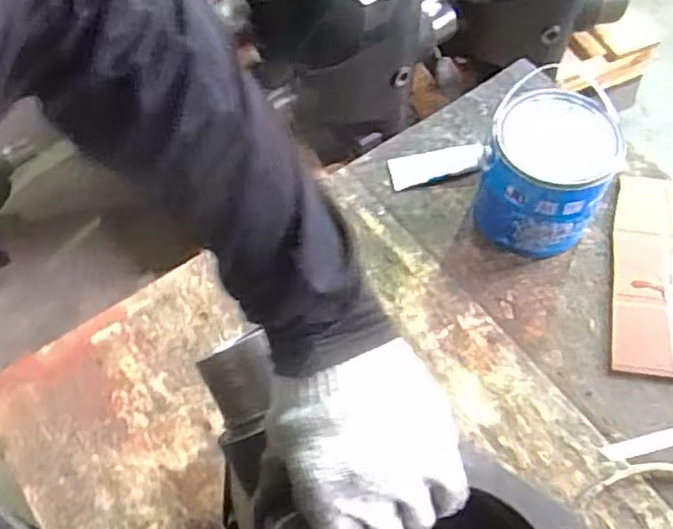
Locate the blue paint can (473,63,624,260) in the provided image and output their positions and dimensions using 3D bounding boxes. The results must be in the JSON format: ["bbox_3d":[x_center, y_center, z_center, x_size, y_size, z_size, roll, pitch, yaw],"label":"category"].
[{"bbox_3d":[0.265,-0.116,0.883,0.157,0.153,0.142,24,63,13],"label":"blue paint can"}]

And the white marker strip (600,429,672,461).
[{"bbox_3d":[0.362,0.212,0.810,0.099,0.004,0.019,-14,63,-4],"label":"white marker strip"}]

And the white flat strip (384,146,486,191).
[{"bbox_3d":[0.143,-0.147,0.998,0.135,0.011,0.047,-17,72,-2],"label":"white flat strip"}]

